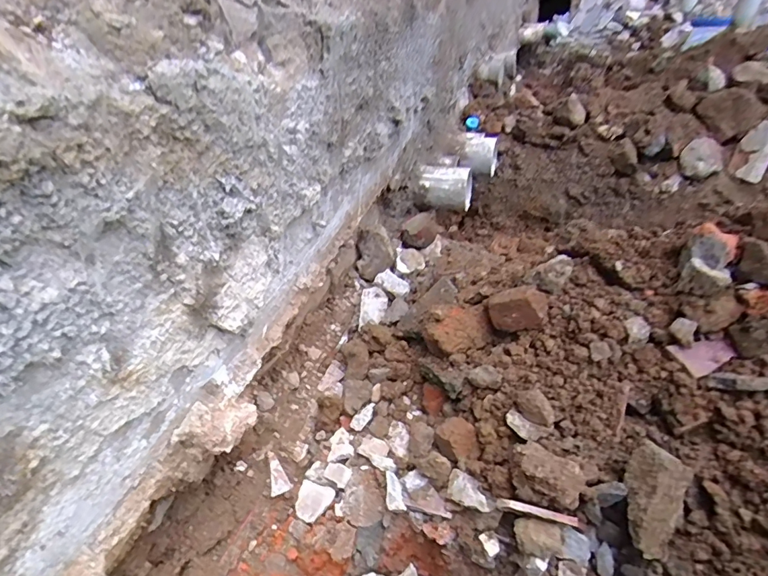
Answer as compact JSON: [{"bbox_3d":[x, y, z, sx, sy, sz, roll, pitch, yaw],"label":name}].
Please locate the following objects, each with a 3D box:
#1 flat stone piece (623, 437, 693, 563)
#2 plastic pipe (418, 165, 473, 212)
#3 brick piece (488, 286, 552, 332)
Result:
[{"bbox_3d":[0.306,0.241,0.500,0.116,0.049,0.048,-64,19,-12],"label":"flat stone piece"},{"bbox_3d":[0.168,-0.280,1.206,0.140,0.101,0.099,1,36,12],"label":"plastic pipe"},{"bbox_3d":[0.197,0.031,0.635,0.087,0.055,0.045,-4,36,5],"label":"brick piece"}]

